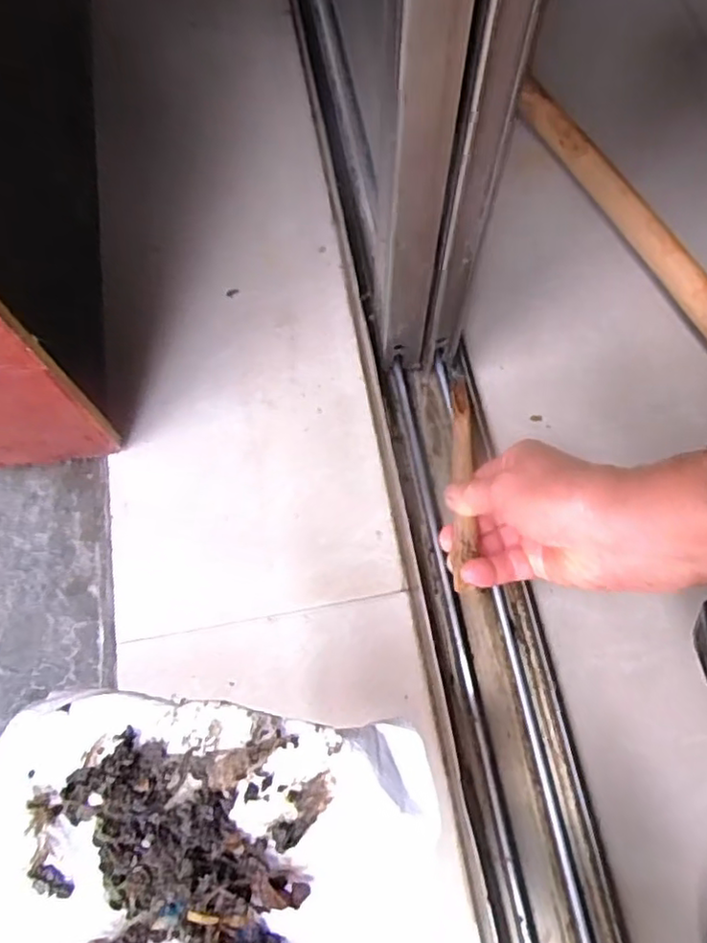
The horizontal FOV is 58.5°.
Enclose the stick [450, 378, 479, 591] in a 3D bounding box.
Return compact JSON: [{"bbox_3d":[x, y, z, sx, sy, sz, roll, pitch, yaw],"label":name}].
[{"bbox_3d":[0.067,0.001,0.393,0.013,0.012,0.181,6,45,3],"label":"stick"}]

